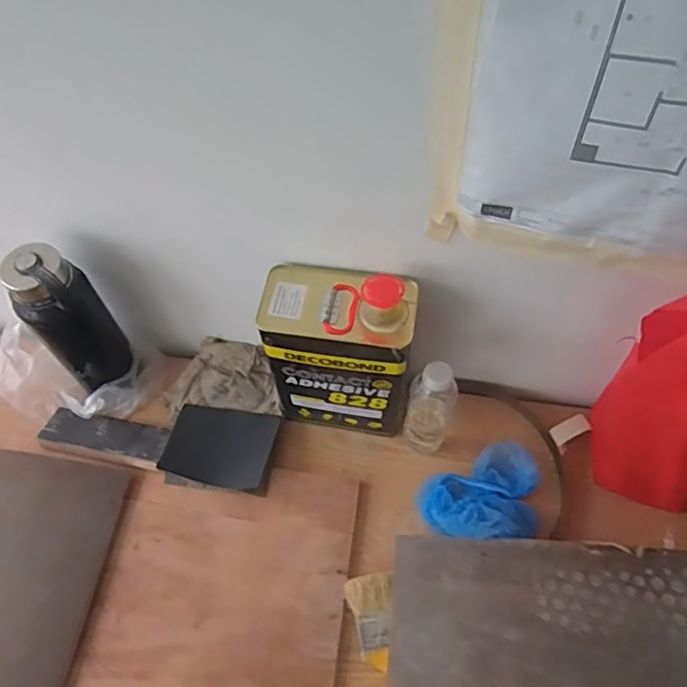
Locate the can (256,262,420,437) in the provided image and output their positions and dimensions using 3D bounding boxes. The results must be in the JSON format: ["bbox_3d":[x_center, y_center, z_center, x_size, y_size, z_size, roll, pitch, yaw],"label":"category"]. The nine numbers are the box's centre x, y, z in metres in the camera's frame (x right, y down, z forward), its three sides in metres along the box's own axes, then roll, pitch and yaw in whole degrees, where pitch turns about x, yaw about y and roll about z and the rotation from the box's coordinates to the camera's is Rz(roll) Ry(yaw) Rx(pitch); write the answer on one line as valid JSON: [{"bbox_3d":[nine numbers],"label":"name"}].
[{"bbox_3d":[0.000,0.012,0.708,0.174,0.253,0.093,9,59,7],"label":"can"}]

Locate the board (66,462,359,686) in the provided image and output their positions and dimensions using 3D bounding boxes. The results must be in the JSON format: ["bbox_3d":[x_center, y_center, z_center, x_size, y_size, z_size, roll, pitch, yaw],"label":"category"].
[{"bbox_3d":[-0.154,0.357,0.657,0.290,0.016,0.443,6,59,5],"label":"board"}]

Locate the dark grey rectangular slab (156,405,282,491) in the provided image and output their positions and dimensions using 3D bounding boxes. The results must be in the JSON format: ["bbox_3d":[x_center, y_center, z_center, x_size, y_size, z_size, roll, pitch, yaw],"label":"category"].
[{"bbox_3d":[-0.164,0.133,0.766,0.136,0.019,0.108,10,51,8],"label":"dark grey rectangular slab"}]

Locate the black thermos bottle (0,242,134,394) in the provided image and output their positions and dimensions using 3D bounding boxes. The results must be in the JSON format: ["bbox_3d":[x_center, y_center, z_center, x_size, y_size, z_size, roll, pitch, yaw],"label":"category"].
[{"bbox_3d":[-0.334,-0.026,0.718,0.084,0.215,0.063,-33,63,-17],"label":"black thermos bottle"}]

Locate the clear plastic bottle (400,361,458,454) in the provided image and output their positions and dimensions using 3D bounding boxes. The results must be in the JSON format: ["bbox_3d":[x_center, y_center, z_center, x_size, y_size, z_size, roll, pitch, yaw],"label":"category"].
[{"bbox_3d":[0.108,0.072,0.718,0.053,0.171,0.054,22,62,14],"label":"clear plastic bottle"}]

